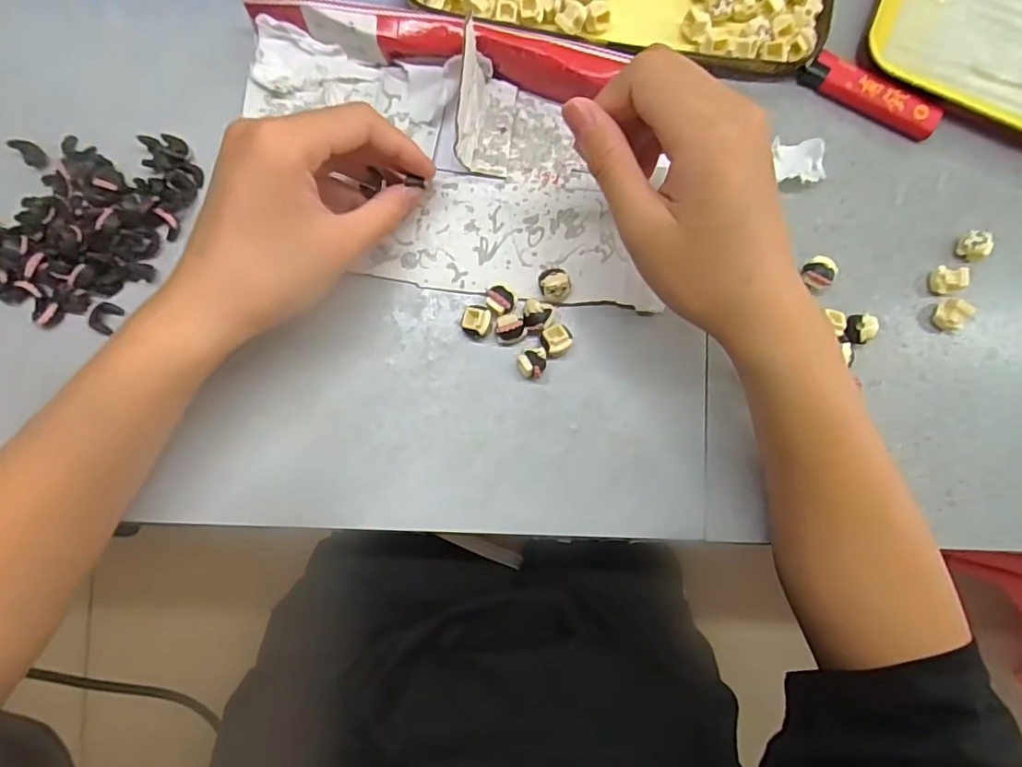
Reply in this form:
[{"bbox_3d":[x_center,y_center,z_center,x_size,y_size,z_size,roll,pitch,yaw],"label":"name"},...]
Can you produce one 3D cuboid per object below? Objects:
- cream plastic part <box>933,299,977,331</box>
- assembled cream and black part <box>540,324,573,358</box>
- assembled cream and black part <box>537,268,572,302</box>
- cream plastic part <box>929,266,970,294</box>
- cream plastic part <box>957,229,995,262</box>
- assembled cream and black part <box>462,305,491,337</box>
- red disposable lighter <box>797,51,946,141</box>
[{"bbox_3d":[0.239,-0.037,0.296,0.011,0.015,0.014,28,86,0],"label":"cream plastic part"},{"bbox_3d":[0.024,-0.022,0.291,0.016,0.013,0.016,0,87,-2],"label":"assembled cream and black part"},{"bbox_3d":[0.023,-0.052,0.290,0.016,0.014,0.017,0,87,-2],"label":"assembled cream and black part"},{"bbox_3d":[0.239,-0.057,0.297,0.011,0.013,0.015,4,87,-2],"label":"cream plastic part"},{"bbox_3d":[0.257,-0.076,0.301,0.013,0.010,0.017,-18,88,-3],"label":"cream plastic part"},{"bbox_3d":[-0.018,-0.033,0.289,0.015,0.014,0.017,8,87,-2],"label":"assembled cream and black part"},{"bbox_3d":[0.202,-0.162,0.305,0.077,0.011,0.020,27,86,0],"label":"red disposable lighter"}]

